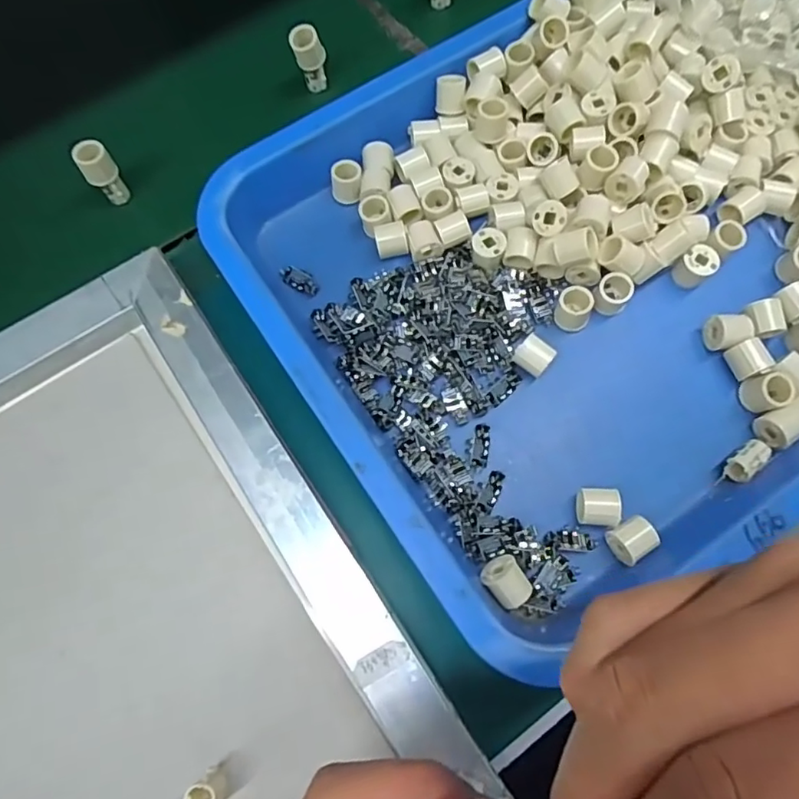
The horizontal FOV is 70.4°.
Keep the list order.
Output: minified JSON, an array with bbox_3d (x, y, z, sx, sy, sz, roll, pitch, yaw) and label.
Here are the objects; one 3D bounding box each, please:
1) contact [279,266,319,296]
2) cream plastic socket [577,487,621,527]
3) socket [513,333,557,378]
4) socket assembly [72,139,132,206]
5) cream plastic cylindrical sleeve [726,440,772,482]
[{"bbox_3d":[-0.062,-0.074,0.348,0.028,0.004,0.013,31,75,11],"label":"contact"},{"bbox_3d":[0.103,0.056,0.296,0.020,0.019,0.018,4,72,3],"label":"cream plastic socket"},{"bbox_3d":[0.075,-0.024,0.316,0.018,0.022,0.019,42,77,14],"label":"socket"},{"bbox_3d":[-0.189,-0.144,0.361,0.019,0.038,0.017,-31,73,-9],"label":"socket assembly"},{"bbox_3d":[0.186,0.033,0.303,0.022,0.018,0.013,-37,75,-10],"label":"cream plastic cylindrical sleeve"}]

